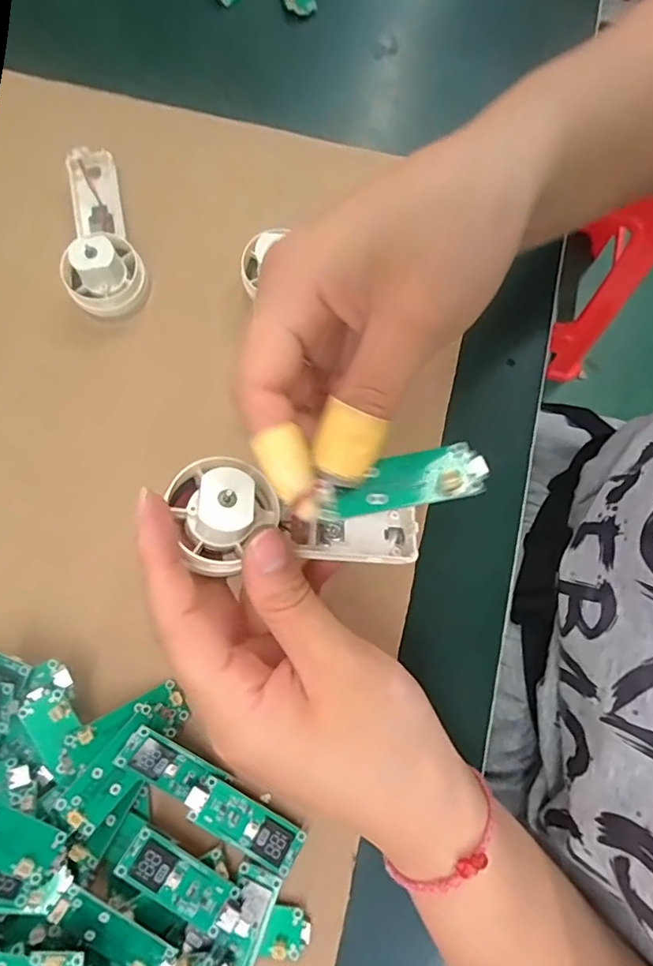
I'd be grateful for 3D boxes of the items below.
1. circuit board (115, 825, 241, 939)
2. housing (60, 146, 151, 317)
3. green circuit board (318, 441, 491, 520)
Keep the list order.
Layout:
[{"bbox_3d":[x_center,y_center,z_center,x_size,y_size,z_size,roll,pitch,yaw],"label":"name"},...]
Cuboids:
[{"bbox_3d":[-0.059,0.159,0.212,0.047,0.004,0.019,37,68,-3],"label":"circuit board"},{"bbox_3d":[-0.122,-0.134,0.275,0.038,0.028,0.094,-17,76,-4],"label":"housing"},{"bbox_3d":[0.023,0.000,0.163,0.051,0.006,0.018,-16,76,-5],"label":"green circuit board"}]

